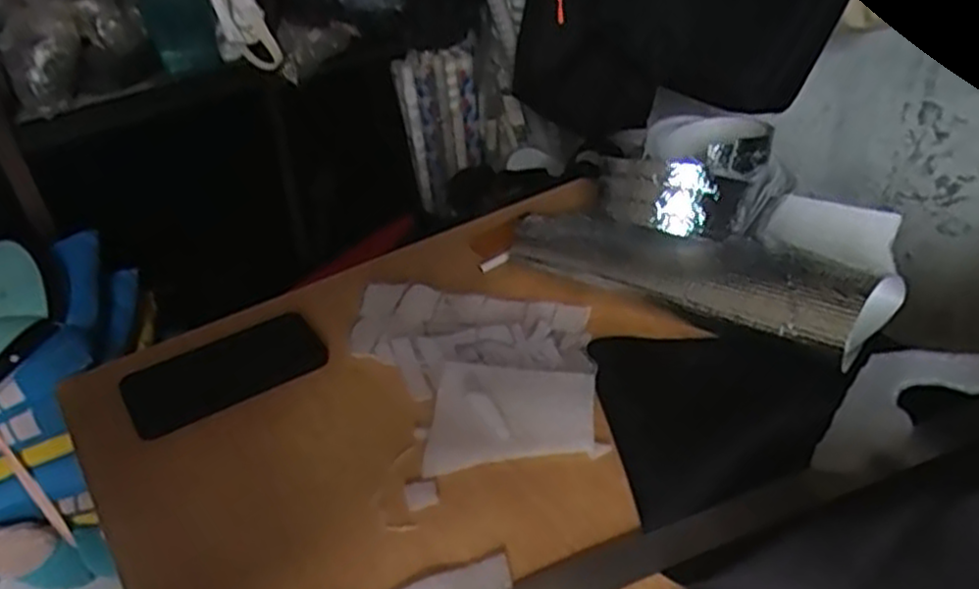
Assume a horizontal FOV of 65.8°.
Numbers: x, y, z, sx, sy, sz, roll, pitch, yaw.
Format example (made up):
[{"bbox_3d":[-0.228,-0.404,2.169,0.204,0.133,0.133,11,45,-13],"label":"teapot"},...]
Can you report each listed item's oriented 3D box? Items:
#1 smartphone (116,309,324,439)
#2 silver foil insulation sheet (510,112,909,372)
[{"bbox_3d":[-0.216,0.060,0.617,0.151,0.015,0.078,-24,40,-26],"label":"smartphone"},{"bbox_3d":[0.203,-0.066,0.674,0.307,0.107,0.223,22,42,31],"label":"silver foil insulation sheet"}]

